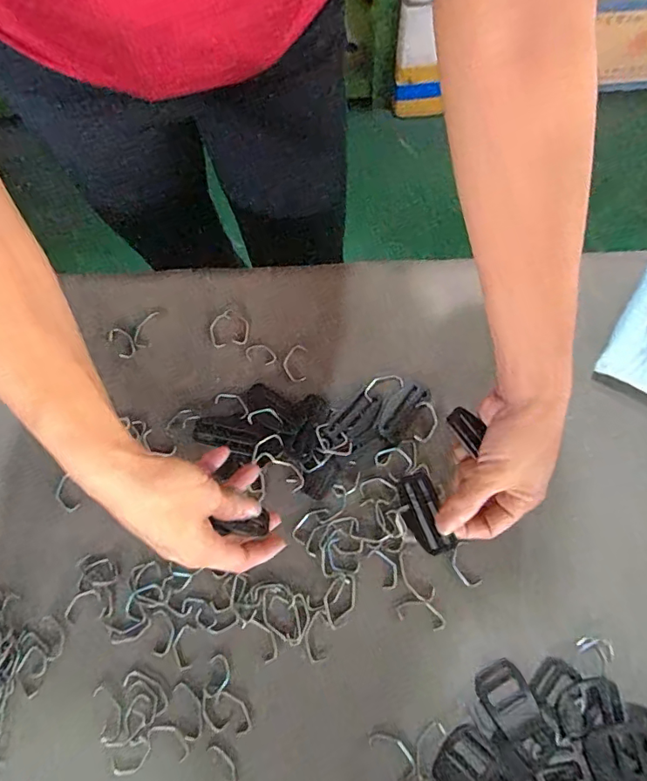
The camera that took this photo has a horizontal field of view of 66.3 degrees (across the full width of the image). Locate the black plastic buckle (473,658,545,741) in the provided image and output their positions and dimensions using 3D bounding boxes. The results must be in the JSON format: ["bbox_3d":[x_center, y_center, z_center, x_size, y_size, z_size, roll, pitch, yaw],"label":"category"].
[{"bbox_3d":[0.136,0.228,0.364,0.035,0.005,0.049,-25,76,-6],"label":"black plastic buckle"}]

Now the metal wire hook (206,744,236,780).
[{"bbox_3d":[-0.073,0.275,0.359,0.016,0.004,0.035,-19,75,-4],"label":"metal wire hook"}]

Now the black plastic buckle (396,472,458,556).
[{"bbox_3d":[0.071,0.088,0.354,0.027,0.009,0.058,-15,61,-3],"label":"black plastic buckle"}]

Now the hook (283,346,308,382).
[{"bbox_3d":[-0.026,-0.025,0.446,0.021,0.004,0.035,2,75,1],"label":"hook"}]

